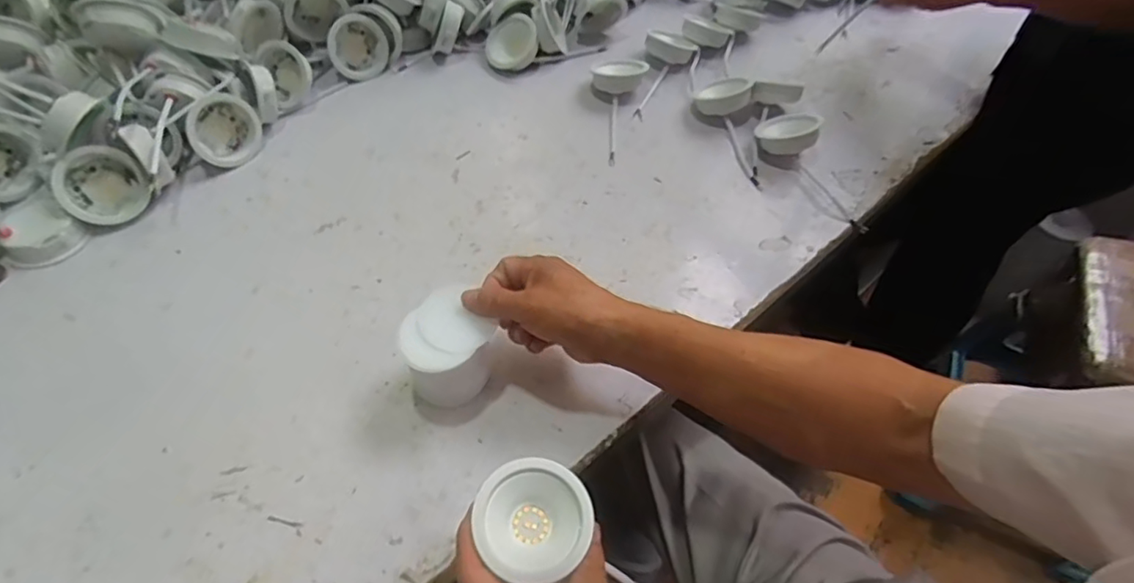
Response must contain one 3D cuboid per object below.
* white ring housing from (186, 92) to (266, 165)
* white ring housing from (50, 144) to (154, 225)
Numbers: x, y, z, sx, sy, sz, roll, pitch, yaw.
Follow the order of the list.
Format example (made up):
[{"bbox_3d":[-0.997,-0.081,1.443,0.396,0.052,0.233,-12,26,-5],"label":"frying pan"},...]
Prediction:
[{"bbox_3d":[-0.363,-0.170,0.610,0.018,0.070,0.070,13,38,39],"label":"white ring housing"},{"bbox_3d":[-0.448,-0.100,0.553,0.071,0.026,0.074,-37,105,-35],"label":"white ring housing"}]

